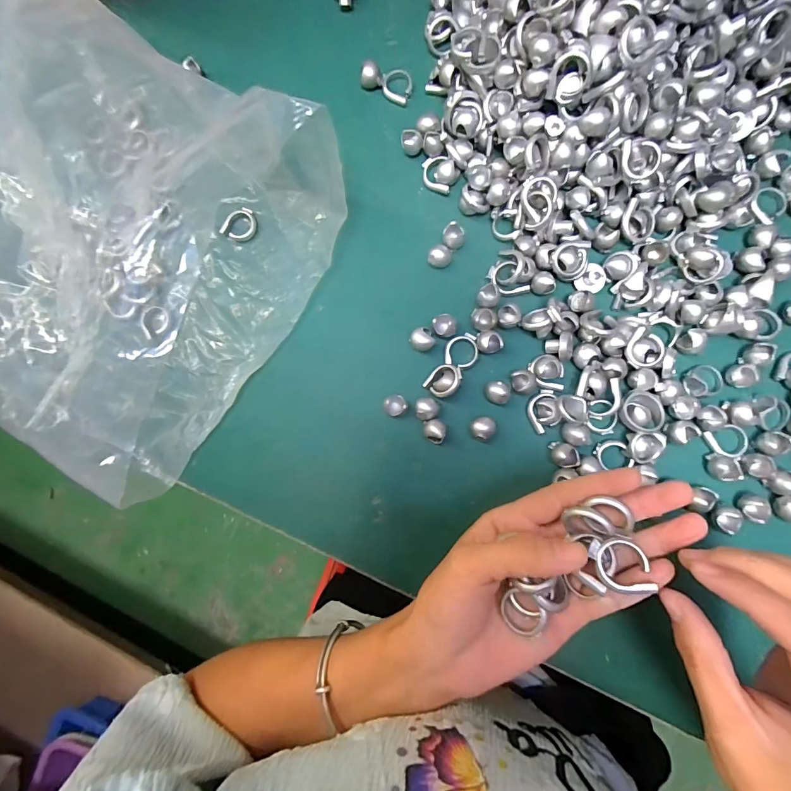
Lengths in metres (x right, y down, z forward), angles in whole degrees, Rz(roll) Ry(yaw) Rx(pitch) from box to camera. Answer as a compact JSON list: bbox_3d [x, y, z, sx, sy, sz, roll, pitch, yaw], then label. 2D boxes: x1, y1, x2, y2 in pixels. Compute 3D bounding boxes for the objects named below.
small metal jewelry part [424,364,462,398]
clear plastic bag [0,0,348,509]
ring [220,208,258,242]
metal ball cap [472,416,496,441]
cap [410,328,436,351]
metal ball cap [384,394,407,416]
[{"bbox_3d":[0.033,-0.010,0.274,0.021,0.014,0.022,35,87,6],"label":"small metal jewelry part"},{"bbox_3d":[-0.239,-0.146,0.264,0.378,0.094,0.248,39,90,5],"label":"clear plastic bag"},{"bbox_3d":[-0.115,-0.127,0.301,0.025,0.004,0.025,0,84,3],"label":"ring"},{"bbox_3d":[0.059,0.023,0.273,0.016,0.012,0.016,0,84,3],"label":"metal ball cap"},{"bbox_3d":[0.018,-0.038,0.279,0.016,0.010,0.015,0,84,3],"label":"cap"},{"bbox_3d":[0.000,0.006,0.275,0.014,0.010,0.015,0,84,3],"label":"metal ball cap"}]

